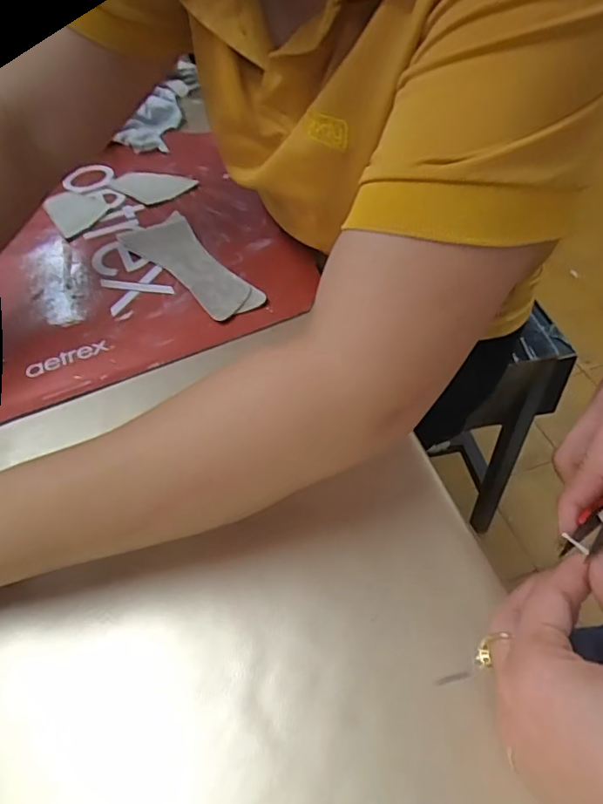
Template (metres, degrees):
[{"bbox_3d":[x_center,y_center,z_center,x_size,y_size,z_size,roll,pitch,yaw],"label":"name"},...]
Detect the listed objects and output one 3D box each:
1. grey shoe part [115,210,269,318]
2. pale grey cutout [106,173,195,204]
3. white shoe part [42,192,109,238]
[{"bbox_3d":[-0.100,-0.121,0.467,0.058,0.007,0.170,-33,56,-14],"label":"grey shoe part"},{"bbox_3d":[-0.163,-0.226,0.565,0.090,0.007,0.050,15,60,15],"label":"pale grey cutout"},{"bbox_3d":[-0.231,-0.199,0.546,0.054,0.004,0.086,-30,54,-20],"label":"white shoe part"}]

